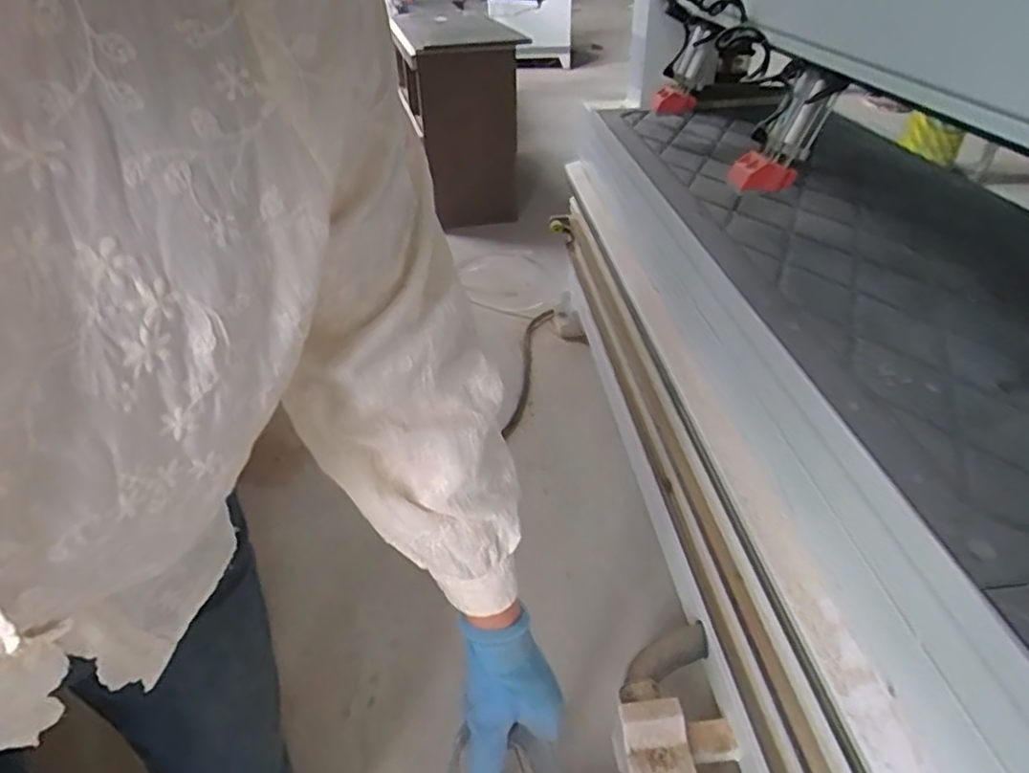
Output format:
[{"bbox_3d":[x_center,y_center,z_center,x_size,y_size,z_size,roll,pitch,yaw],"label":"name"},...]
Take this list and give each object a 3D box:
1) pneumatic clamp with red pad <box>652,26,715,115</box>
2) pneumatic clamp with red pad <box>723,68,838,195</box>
[{"bbox_3d":[0.366,-0.660,1.341,0.098,0.192,0.074,42,52,10],"label":"pneumatic clamp with red pad"},{"bbox_3d":[0.422,-0.383,0.974,0.085,0.208,0.075,31,42,-2],"label":"pneumatic clamp with red pad"}]

